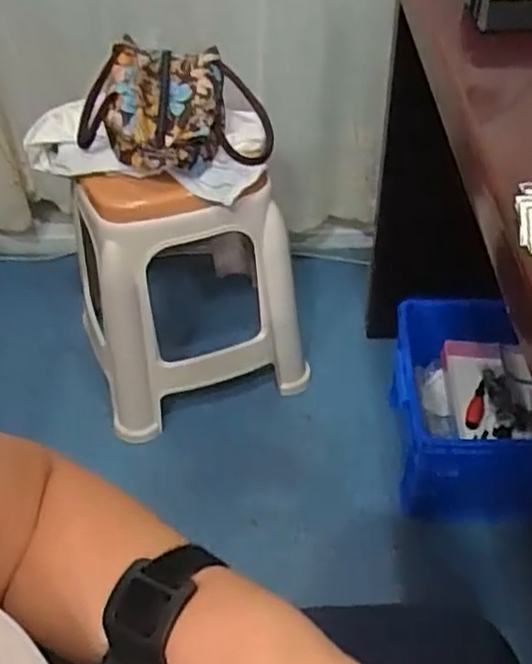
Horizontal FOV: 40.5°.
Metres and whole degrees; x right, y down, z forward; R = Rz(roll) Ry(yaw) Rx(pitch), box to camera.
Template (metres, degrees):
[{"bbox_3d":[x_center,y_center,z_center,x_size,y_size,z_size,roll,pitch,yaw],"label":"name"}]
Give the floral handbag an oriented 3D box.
[{"bbox_3d":[-0.133,-0.310,1.032,0.278,0.127,0.177,-3,45,0],"label":"floral handbag"}]

